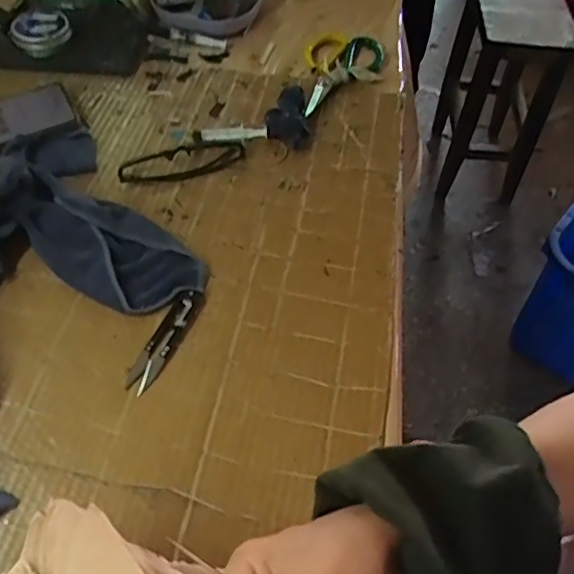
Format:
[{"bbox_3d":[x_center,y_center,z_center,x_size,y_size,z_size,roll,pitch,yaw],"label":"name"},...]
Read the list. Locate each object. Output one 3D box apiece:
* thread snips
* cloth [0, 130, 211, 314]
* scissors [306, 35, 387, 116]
[{"bbox_3d":[-0.104,0.043,0.519,0.023,0.010,0.104,22,55,12],"label":"thread snips"},{"bbox_3d":[-0.222,-0.064,0.557,0.181,0.055,0.261,-33,62,-24],"label":"cloth"},{"bbox_3d":[0.070,-0.272,0.754,0.097,0.017,0.171,9,54,3],"label":"scissors"}]

